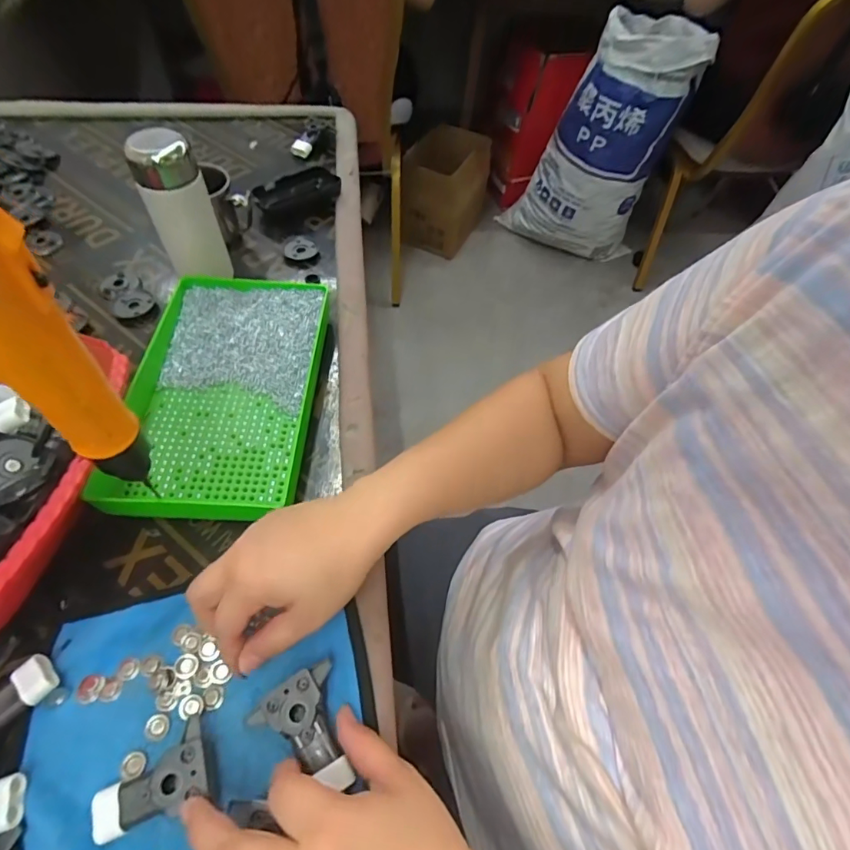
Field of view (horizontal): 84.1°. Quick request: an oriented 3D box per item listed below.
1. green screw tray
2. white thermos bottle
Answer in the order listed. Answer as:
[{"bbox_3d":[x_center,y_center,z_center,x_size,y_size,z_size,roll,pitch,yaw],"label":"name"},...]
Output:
[{"bbox_3d":[-0.179,-0.032,0.415,0.157,0.038,0.242,4,57,-1],"label":"green screw tray"},{"bbox_3d":[-0.231,-0.197,0.459,0.057,0.145,0.043,-22,61,-17],"label":"white thermos bottle"}]

